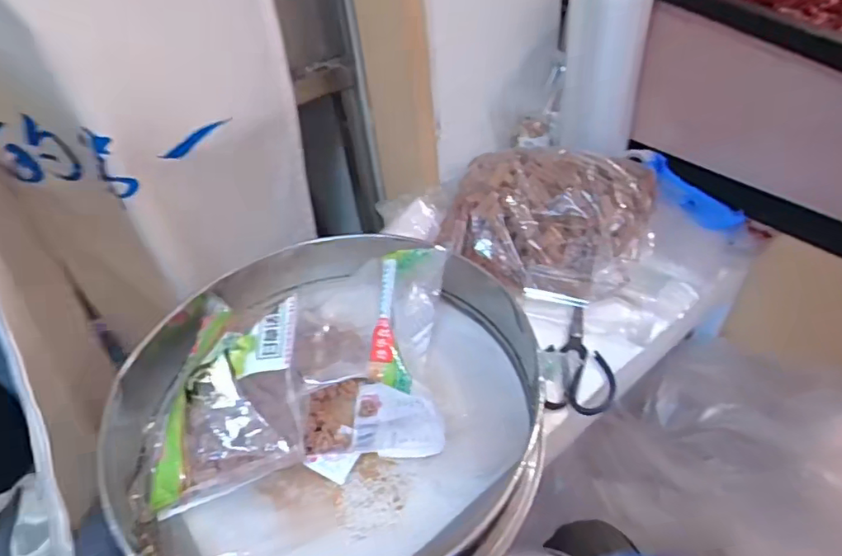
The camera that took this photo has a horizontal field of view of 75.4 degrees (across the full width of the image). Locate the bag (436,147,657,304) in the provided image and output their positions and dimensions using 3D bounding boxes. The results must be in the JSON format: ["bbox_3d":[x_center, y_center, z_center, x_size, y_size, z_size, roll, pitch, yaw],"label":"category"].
[{"bbox_3d":[0.174,-0.087,0.762,0.279,0.114,0.206,9,45,17],"label":"bag"}]

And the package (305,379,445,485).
[{"bbox_3d":[-0.055,0.154,0.604,0.147,0.040,0.136,-9,42,-3],"label":"package"}]

